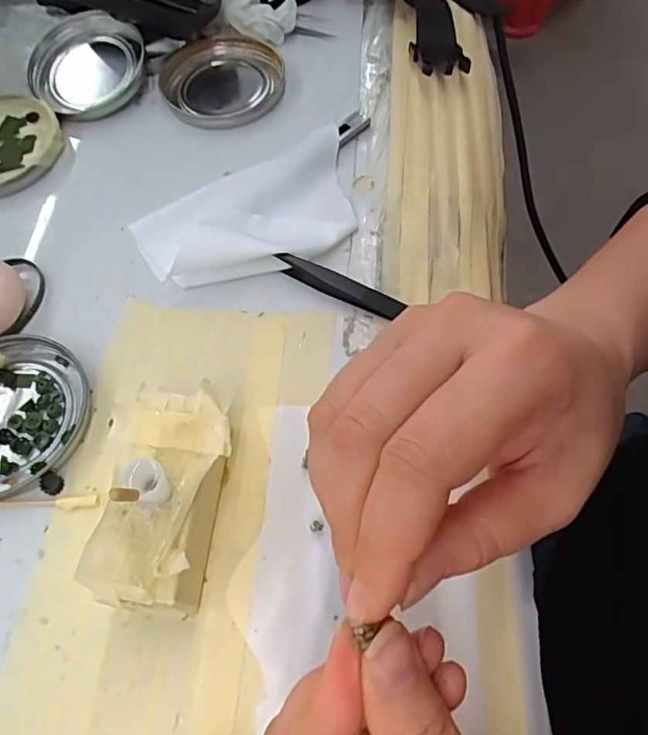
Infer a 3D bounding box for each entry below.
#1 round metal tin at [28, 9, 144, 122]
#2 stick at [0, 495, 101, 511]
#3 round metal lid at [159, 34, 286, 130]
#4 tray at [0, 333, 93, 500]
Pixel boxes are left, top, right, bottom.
[{"bbox_3d":[-0.152,-0.195,0.352,0.070,0.031,0.056,-42,68,-16],"label":"round metal tin"},{"bbox_3d":[-0.125,0.059,0.236,0.056,0.004,0.006,-4,63,2],"label":"stick"},{"bbox_3d":[-0.066,-0.185,0.351,0.077,0.010,0.076,-1,63,3],"label":"round metal lid"},{"bbox_3d":[-0.149,0.022,0.254,0.076,0.009,0.077,-1,63,3],"label":"tray"}]

